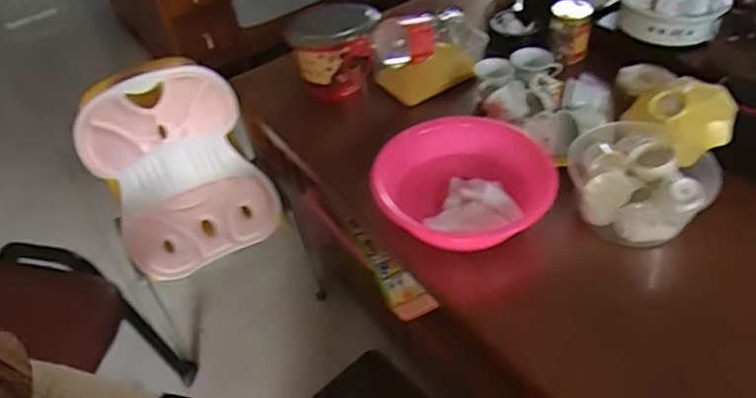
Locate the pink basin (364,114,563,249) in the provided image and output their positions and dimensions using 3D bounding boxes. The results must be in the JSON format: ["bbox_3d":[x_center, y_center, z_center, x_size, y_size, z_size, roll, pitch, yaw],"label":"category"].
[{"bbox_3d":[0.152,-0.030,1.100,0.284,0.140,0.304,-2,48,2],"label":"pink basin"}]

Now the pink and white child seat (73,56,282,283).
[{"bbox_3d":[-0.441,-0.067,1.358,0.356,0.346,0.381,-20,50,-14],"label":"pink and white child seat"}]

